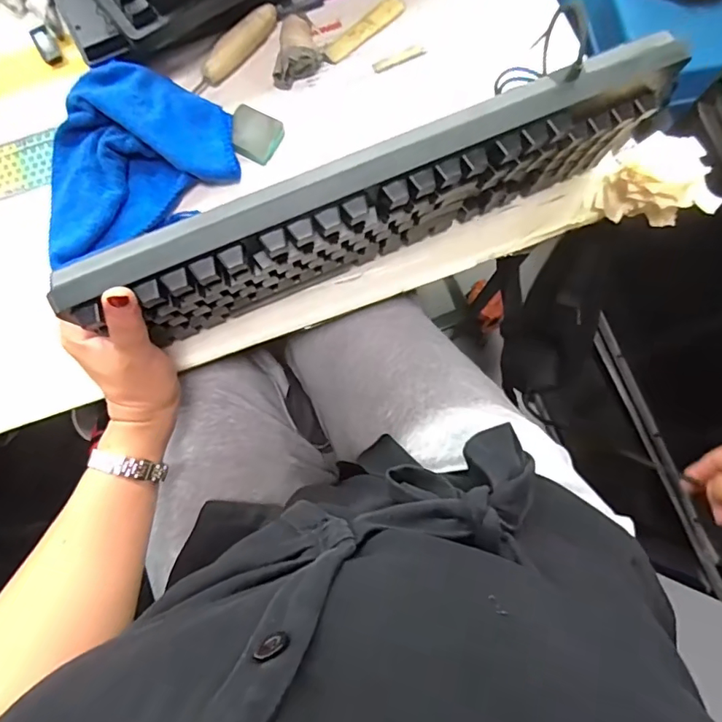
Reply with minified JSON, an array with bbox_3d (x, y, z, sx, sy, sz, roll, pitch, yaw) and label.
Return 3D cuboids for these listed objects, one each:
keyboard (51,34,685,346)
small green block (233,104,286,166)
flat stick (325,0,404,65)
[{"bbox_3d":[0.015,-0.109,0.369,0.427,0.147,0.040,-23,80,-5],"label":"keyboard"},{"bbox_3d":[-0.100,-0.208,0.463,0.046,0.018,0.043,30,81,5],"label":"small green block"},{"bbox_3d":[0.003,-0.325,0.491,0.096,0.004,0.022,-44,82,-8],"label":"flat stick"}]

